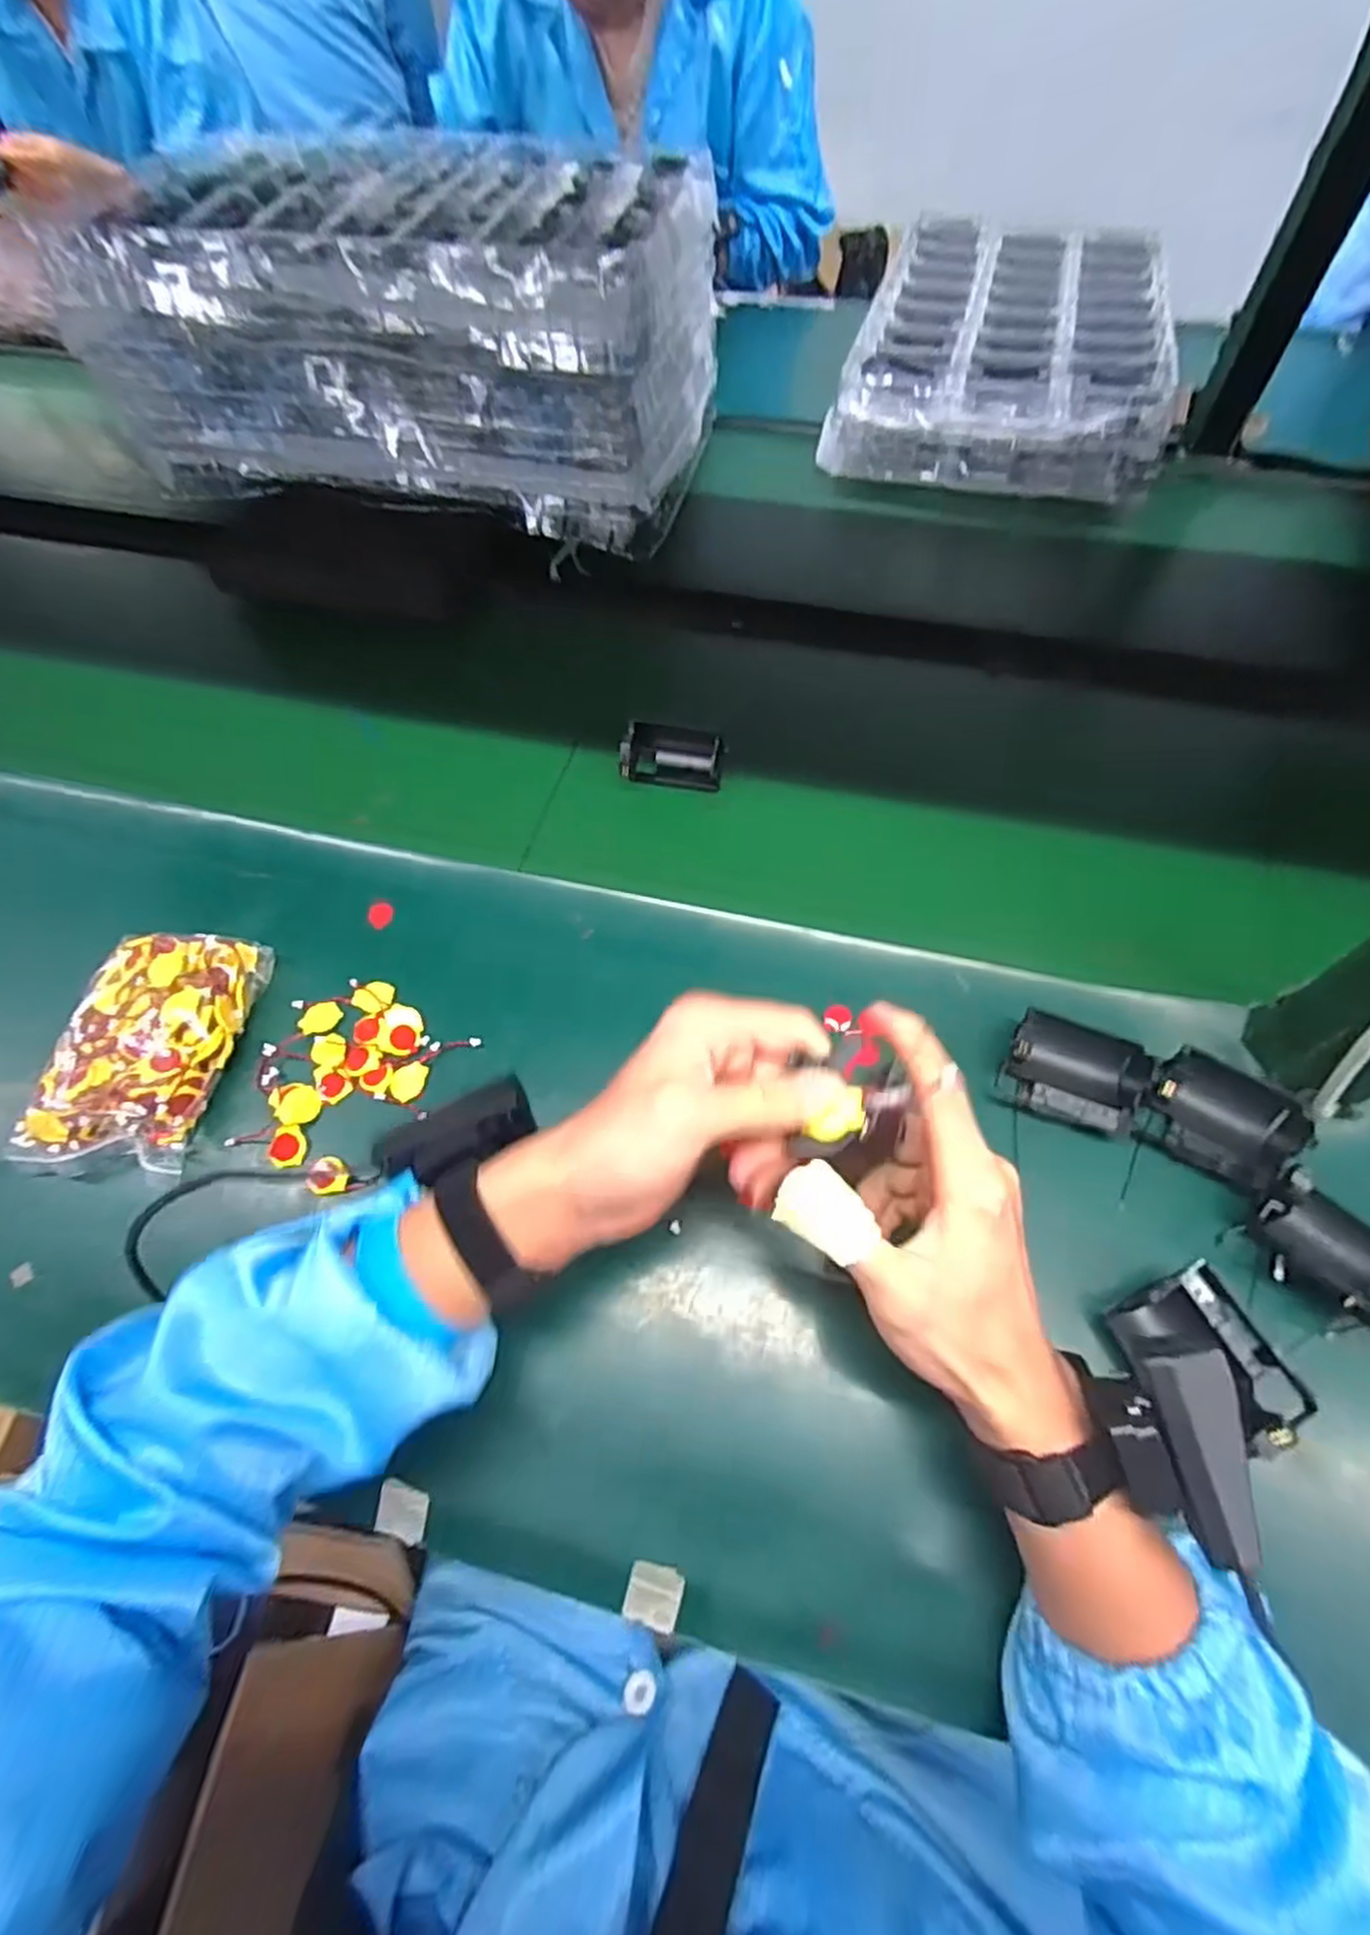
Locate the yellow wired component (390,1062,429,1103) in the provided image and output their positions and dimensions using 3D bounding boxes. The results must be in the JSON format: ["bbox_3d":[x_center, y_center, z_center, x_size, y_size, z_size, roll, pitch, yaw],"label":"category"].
[{"bbox_3d":[-0.164,0.068,0.447,0.019,0.006,0.024,5,61,4],"label":"yellow wired component"}]

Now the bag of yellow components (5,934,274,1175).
[{"bbox_3d":[-0.321,0.045,0.447,0.095,0.032,0.151,6,61,5],"label":"bag of yellow components"}]

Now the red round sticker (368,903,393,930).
[{"bbox_3d":[-0.204,-0.035,0.507,0.016,0.006,0.017,-1,61,1],"label":"red round sticker"}]

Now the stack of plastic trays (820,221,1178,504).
[{"bbox_3d":[0.344,-0.693,0.832,0.316,0.086,0.454,12,62,8],"label":"stack of plastic trays"}]

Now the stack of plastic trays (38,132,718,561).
[{"bbox_3d":[-0.245,-0.596,0.704,0.514,0.189,0.292,9,62,6],"label":"stack of plastic trays"}]

